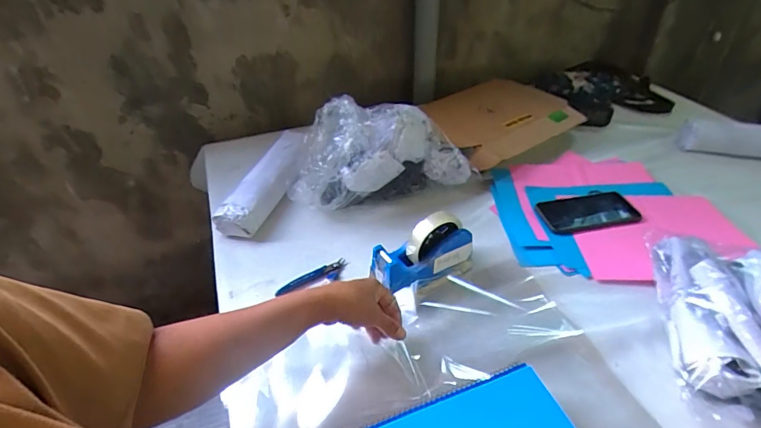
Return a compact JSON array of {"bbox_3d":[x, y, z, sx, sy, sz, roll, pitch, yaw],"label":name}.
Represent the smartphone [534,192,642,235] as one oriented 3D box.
[{"bbox_3d":[0.380,-0.004,0.755,0.172,0.008,0.082,-8,41,-7],"label":"smartphone"}]

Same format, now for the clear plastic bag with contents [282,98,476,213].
[{"bbox_3d":[-0.001,-0.091,0.738,0.322,0.172,0.165,2,41,5],"label":"clear plastic bag with contents"}]

